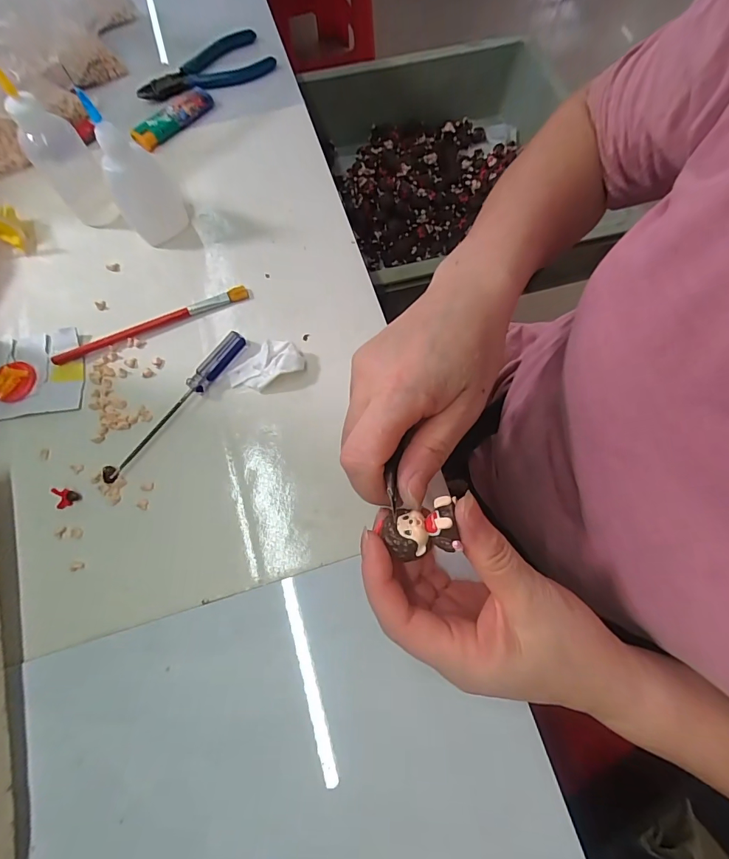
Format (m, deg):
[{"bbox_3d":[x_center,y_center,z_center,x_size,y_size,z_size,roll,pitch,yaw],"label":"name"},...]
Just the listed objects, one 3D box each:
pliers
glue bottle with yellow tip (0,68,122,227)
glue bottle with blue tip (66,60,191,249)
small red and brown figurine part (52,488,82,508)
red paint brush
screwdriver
[{"bbox_3d":[-0.151,-0.342,0.389,0.124,0.012,0.051,-21,74,-7],"label":"pliers"},{"bbox_3d":[-0.224,-0.204,0.298,0.038,0.105,0.033,-37,76,-11],"label":"glue bottle with yellow tip"},{"bbox_3d":[-0.164,-0.182,0.292,0.042,0.104,0.030,-28,75,-9],"label":"glue bottle with blue tip"},{"bbox_3d":[-0.195,0.044,0.268,0.014,0.010,0.011,-8,73,-3],"label":"small red and brown figurine part"},{"bbox_3d":[-0.157,-0.079,0.309,0.145,0.007,0.010,-23,74,-7],"label":"red paint brush"},{"bbox_3d":[-0.127,-0.018,0.288,0.013,0.011,0.126,35,75,10],"label":"screwdriver"}]

